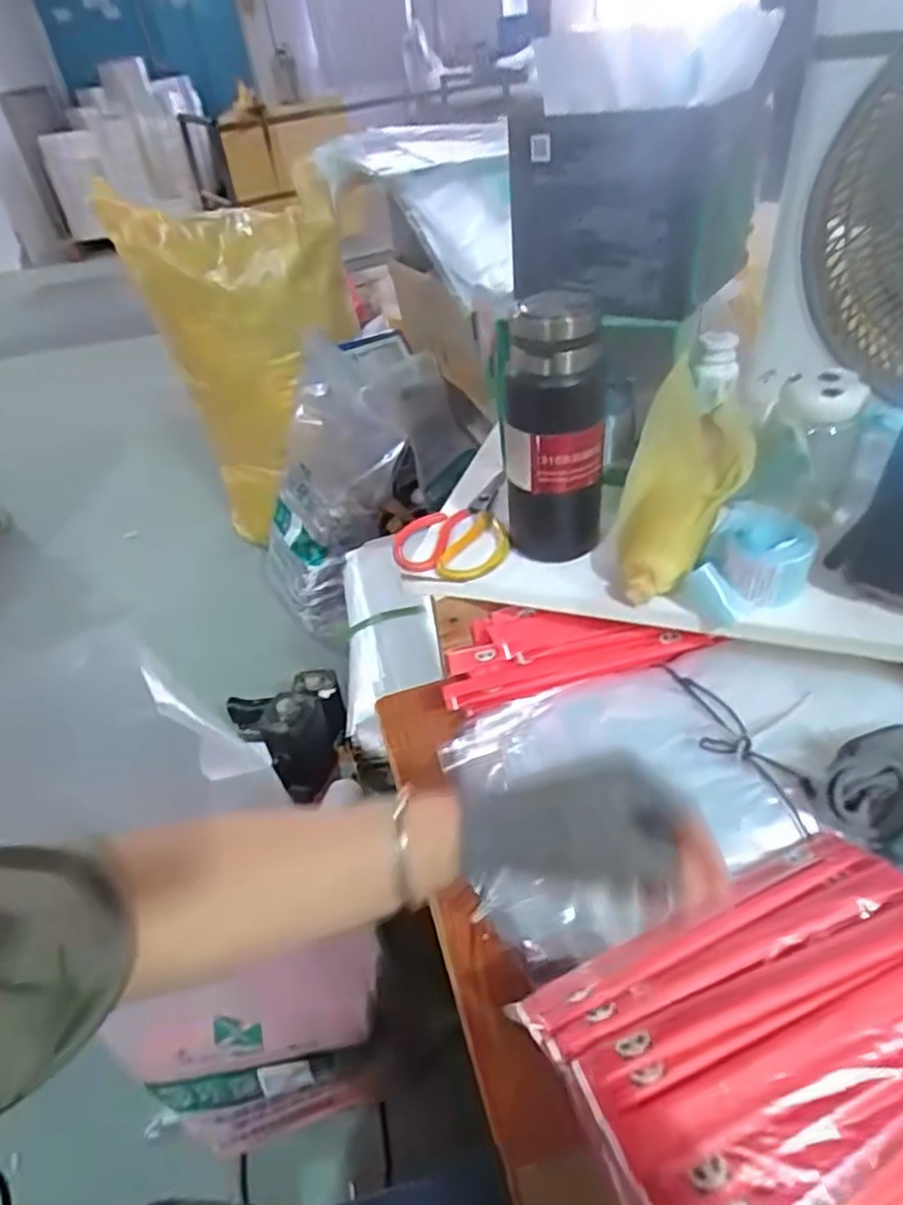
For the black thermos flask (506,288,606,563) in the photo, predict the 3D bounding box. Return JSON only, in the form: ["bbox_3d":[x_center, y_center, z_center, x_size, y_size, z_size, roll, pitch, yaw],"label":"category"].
[{"bbox_3d":[0.088,-0.140,0.573,0.082,0.214,0.084,0,41,9],"label":"black thermos flask"}]

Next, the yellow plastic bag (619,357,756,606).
[{"bbox_3d":[0.191,-0.092,0.557,0.088,0.039,0.192,14,84,23],"label":"yellow plastic bag"}]

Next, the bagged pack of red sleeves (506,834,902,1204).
[{"bbox_3d":[0.193,0.237,0.374,0.266,0.067,0.158,-20,42,-14],"label":"bagged pack of red sleeves"}]

